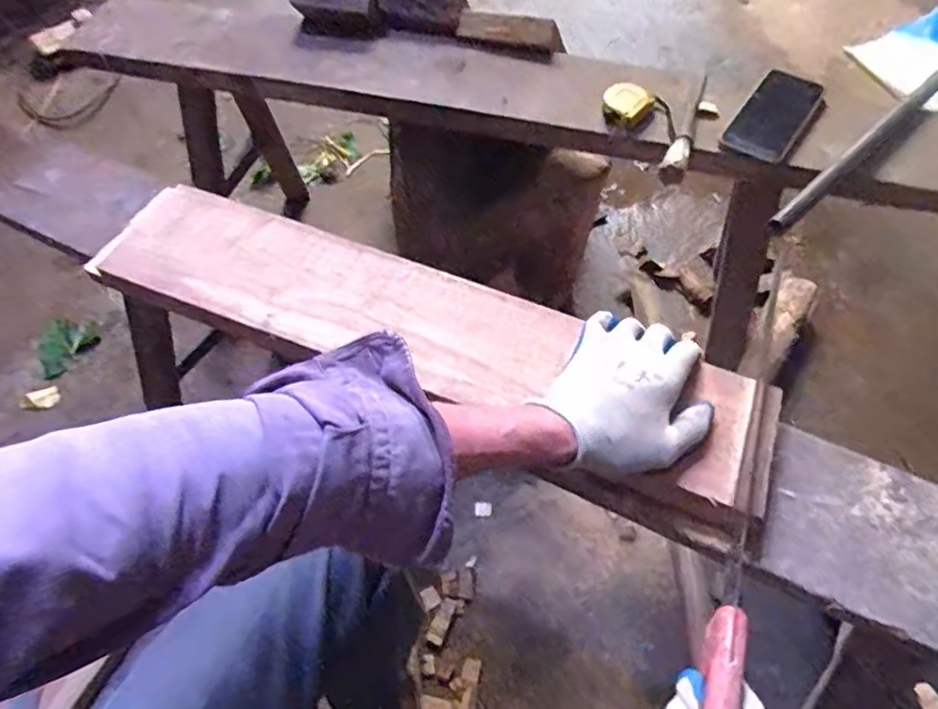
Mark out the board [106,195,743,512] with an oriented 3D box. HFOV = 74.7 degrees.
[{"bbox_3d":[-0.075,-0.037,0.576,0.655,0.028,0.131,19,60,16],"label":"board"}]

